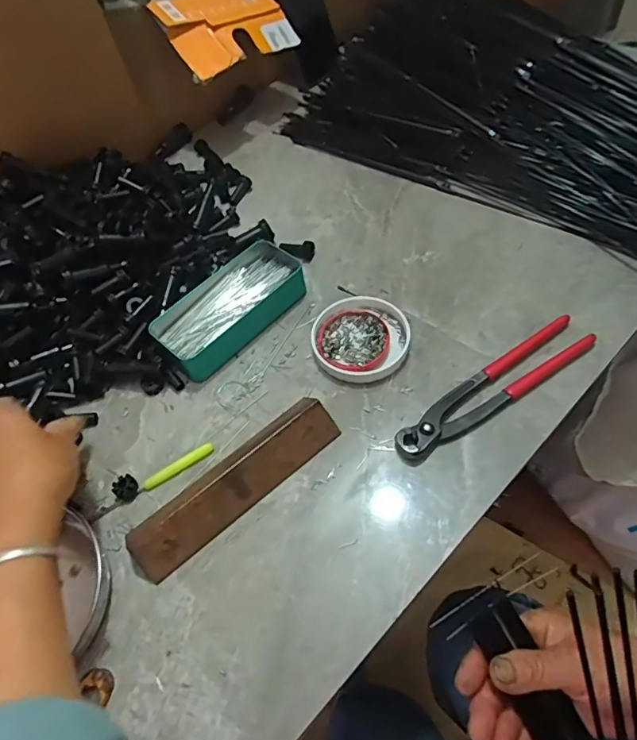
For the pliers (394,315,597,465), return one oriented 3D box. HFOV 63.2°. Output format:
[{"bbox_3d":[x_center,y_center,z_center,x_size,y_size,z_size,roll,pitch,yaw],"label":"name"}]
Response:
[{"bbox_3d":[0.149,0.015,0.434,0.199,0.014,0.038,-32,58,-14],"label":"pliers"}]

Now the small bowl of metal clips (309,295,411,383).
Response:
[{"bbox_3d":[0.039,-0.029,0.489,0.090,0.014,0.090,-4,56,5],"label":"small bowl of metal clips"}]

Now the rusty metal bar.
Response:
[{"bbox_3d":[-0.067,0.085,0.407,0.179,0.027,0.050,-37,60,-17],"label":"rusty metal bar"}]

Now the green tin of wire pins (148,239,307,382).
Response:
[{"bbox_3d":[-0.085,-0.063,0.504,0.074,0.030,0.148,36,67,27],"label":"green tin of wire pins"}]

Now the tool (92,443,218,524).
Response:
[{"bbox_3d":[-0.136,0.092,0.425,0.110,0.009,0.012,-32,58,-14],"label":"tool"}]

